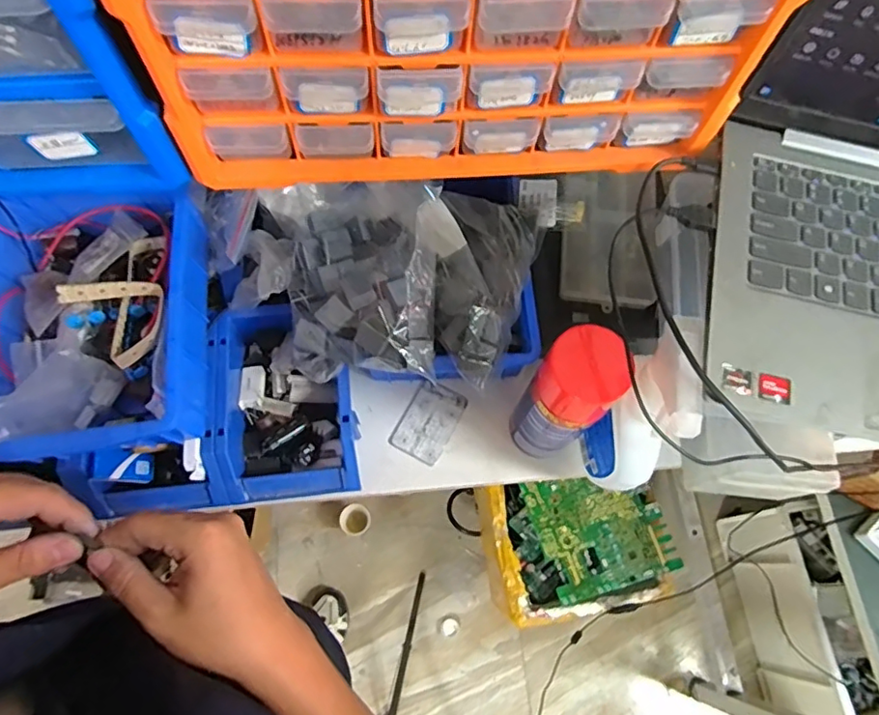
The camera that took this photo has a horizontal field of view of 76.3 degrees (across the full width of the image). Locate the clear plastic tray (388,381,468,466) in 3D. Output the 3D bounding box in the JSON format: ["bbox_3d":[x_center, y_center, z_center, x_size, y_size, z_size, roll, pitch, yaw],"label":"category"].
[{"bbox_3d":[-0.011,0.067,0.591,0.055,0.005,0.082,26,72,11],"label":"clear plastic tray"}]

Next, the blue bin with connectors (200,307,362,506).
[{"bbox_3d":[-0.148,0.045,0.541,0.132,0.070,0.173,-3,69,0],"label":"blue bin with connectors"}]

